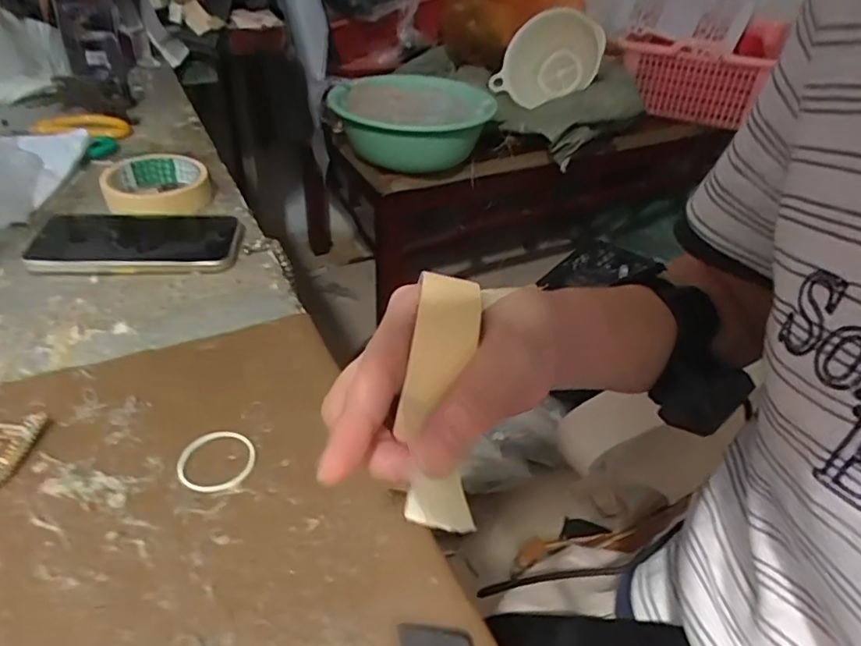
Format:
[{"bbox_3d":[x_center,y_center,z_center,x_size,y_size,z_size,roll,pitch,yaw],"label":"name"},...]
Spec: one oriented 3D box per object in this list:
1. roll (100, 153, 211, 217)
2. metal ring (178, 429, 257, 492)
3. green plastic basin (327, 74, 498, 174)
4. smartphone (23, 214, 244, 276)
[{"bbox_3d":[-0.255,-0.127,0.545,0.090,0.027,0.111,-10,40,-17],"label":"roll"},{"bbox_3d":[-0.119,0.075,0.324,0.041,0.004,0.039,3,38,-2],"label":"metal ring"},{"bbox_3d":[-0.044,-0.393,1.156,0.285,0.126,0.285,3,38,-2],"label":"green plastic basin"},{"bbox_3d":[-0.240,-0.066,0.482,0.153,0.015,0.079,0,38,-5],"label":"smartphone"}]

